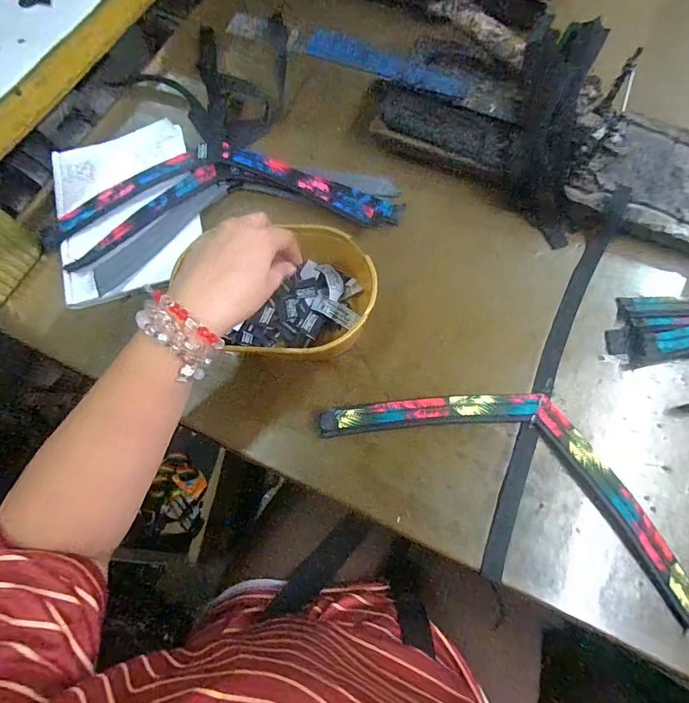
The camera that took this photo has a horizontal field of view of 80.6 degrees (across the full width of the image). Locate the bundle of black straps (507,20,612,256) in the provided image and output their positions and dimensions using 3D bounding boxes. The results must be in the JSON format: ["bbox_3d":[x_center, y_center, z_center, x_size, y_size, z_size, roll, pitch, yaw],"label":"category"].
[{"bbox_3d":[0.214,-0.222,0.426,0.077,0.041,0.217,2,100,0],"label":"bundle of black straps"}]

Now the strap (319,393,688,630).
[{"bbox_3d":[0.159,0.099,0.376,0.353,0.023,0.120,26,73,8],"label":"strap"}]

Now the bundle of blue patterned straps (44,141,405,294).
[{"bbox_3d":[-0.133,-0.170,0.450,0.366,0.013,0.146,-17,71,-5],"label":"bundle of blue patterned straps"}]

